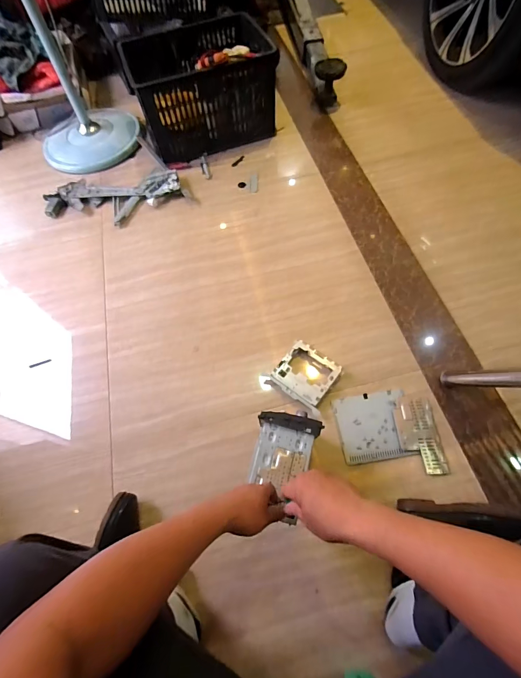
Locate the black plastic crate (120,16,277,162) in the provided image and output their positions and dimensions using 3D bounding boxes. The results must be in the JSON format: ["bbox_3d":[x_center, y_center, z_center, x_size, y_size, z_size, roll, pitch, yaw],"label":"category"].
[{"bbox_3d":[-0.223,-0.950,1.289,0.480,0.273,0.355,-18,63,-6],"label":"black plastic crate"}]

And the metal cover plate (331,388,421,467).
[{"bbox_3d":[0.268,0.206,0.807,0.164,0.008,0.154,-8,63,-1],"label":"metal cover plate"}]

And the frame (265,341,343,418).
[{"bbox_3d":[0.113,0.093,0.850,0.145,0.034,0.140,31,69,18],"label":"frame"}]

